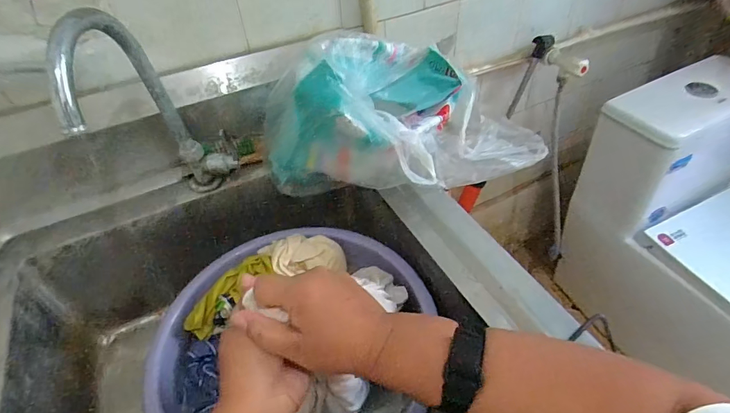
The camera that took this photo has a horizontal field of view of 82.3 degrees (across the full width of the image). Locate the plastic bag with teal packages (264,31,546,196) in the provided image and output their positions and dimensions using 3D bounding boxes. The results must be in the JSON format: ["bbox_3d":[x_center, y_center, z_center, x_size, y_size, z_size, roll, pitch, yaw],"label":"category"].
[{"bbox_3d":[0.051,-0.116,0.534,0.358,0.175,0.162,-11,46,-6],"label":"plastic bag with teal packages"}]

